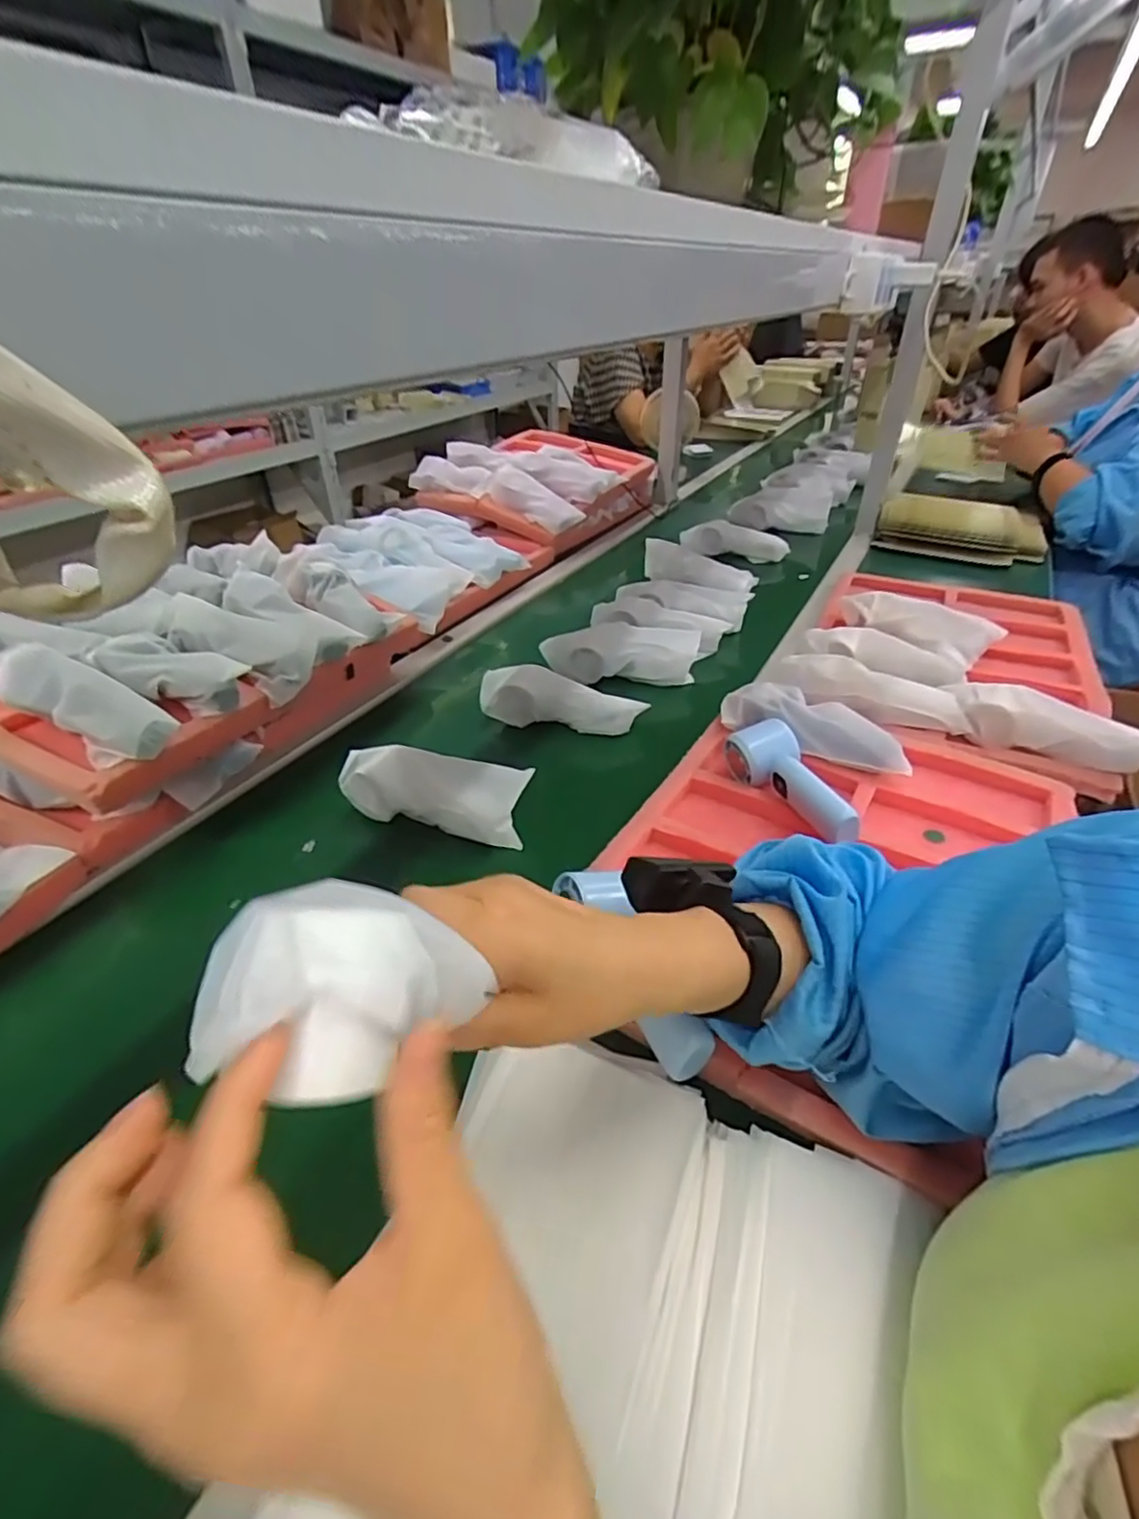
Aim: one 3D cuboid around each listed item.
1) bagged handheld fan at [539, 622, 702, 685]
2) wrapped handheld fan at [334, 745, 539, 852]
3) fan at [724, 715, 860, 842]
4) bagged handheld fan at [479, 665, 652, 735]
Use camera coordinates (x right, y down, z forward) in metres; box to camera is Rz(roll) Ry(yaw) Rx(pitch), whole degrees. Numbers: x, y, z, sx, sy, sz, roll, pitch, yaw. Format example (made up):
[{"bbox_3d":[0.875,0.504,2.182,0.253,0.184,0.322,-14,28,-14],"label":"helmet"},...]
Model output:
[{"bbox_3d":[0.068,-0.142,0.845,0.199,0.059,0.054,0,38,2],"label":"bagged handheld fan"},{"bbox_3d":[-0.137,0.036,0.627,0.194,0.068,0.060,13,40,18],"label":"wrapped handheld fan"},{"bbox_3d":[0.206,0.027,0.592,0.057,0.056,0.146,-14,40,-15],"label":"fan"},{"bbox_3d":[-0.016,-0.065,0.753,0.204,0.062,0.052,14,41,19],"label":"bagged handheld fan"}]

